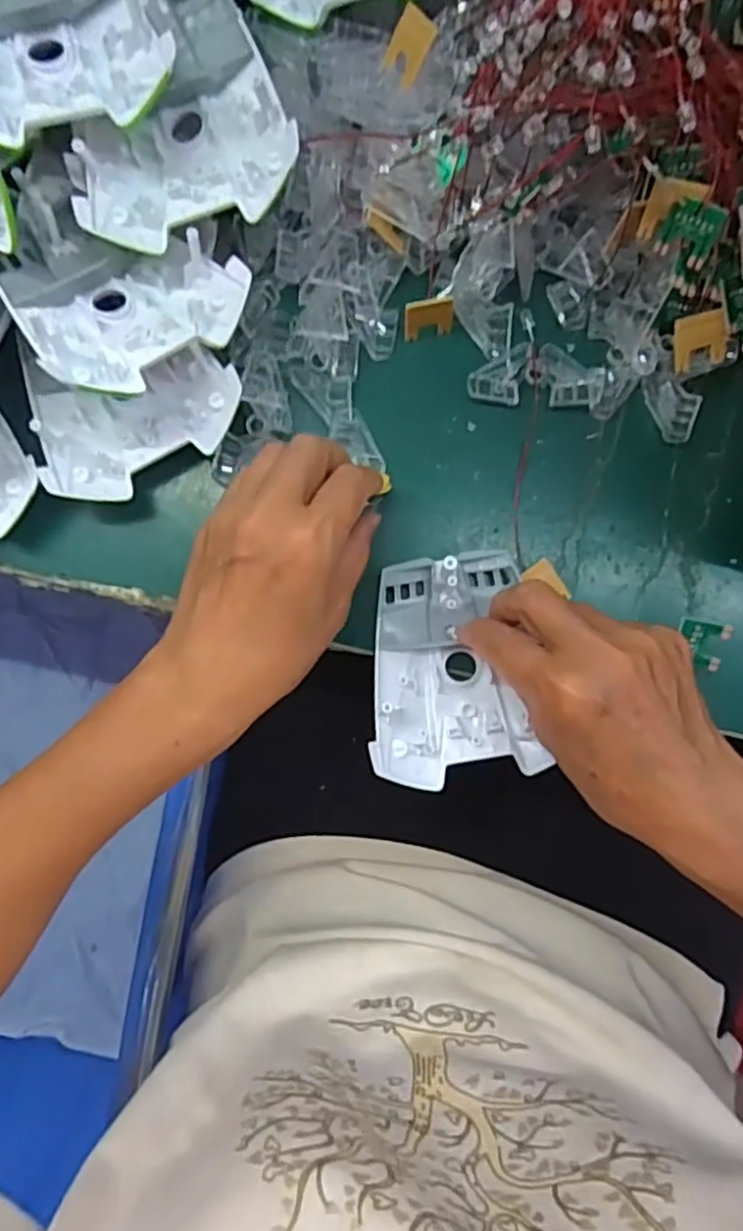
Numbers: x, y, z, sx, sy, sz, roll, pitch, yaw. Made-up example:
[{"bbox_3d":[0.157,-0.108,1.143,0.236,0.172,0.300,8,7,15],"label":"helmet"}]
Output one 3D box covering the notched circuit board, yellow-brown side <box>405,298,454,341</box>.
[{"bbox_3d":[0.030,-0.152,0.355,0.026,0.023,0.006,-9,62,0],"label":"notched circuit board, yellow-brown side"}]

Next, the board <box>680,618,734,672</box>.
[{"bbox_3d":[0.162,0.015,0.343,0.025,0.006,0.025,7,106,-5],"label":"board"}]

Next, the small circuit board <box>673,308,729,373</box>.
[{"bbox_3d":[0.164,-0.135,0.346,0.025,0.006,0.028,-12,127,10],"label":"small circuit board"}]

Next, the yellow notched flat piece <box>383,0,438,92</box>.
[{"bbox_3d":[0.017,-0.256,0.313,0.004,0.025,0.021,-21,69,-45],"label":"yellow notched flat piece"}]

